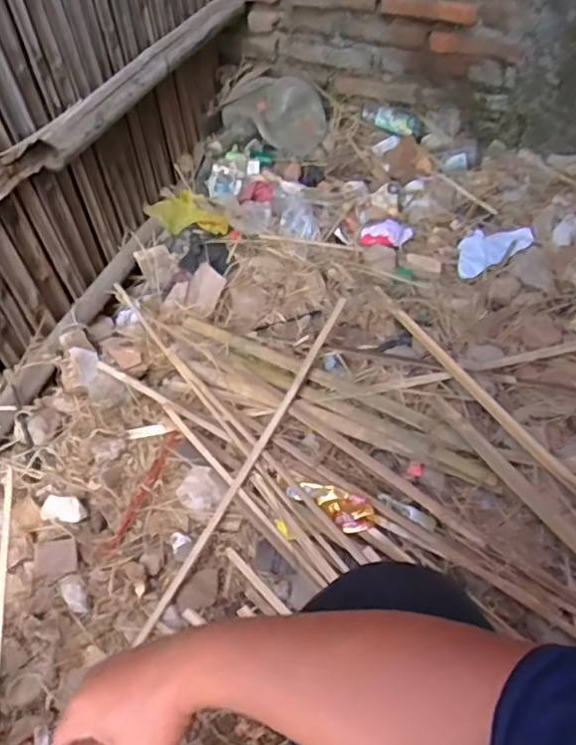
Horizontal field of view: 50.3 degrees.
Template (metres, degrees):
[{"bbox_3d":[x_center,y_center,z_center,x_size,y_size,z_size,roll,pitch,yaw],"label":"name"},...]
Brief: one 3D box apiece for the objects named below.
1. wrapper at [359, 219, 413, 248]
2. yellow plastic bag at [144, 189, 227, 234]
[{"bbox_3d":[0.203,-0.284,1.260,0.107,0.043,0.058,4,49,7],"label":"wrapper"},{"bbox_3d":[-0.214,-0.343,1.364,0.188,0.049,0.098,26,55,24],"label":"yellow plastic bag"}]

